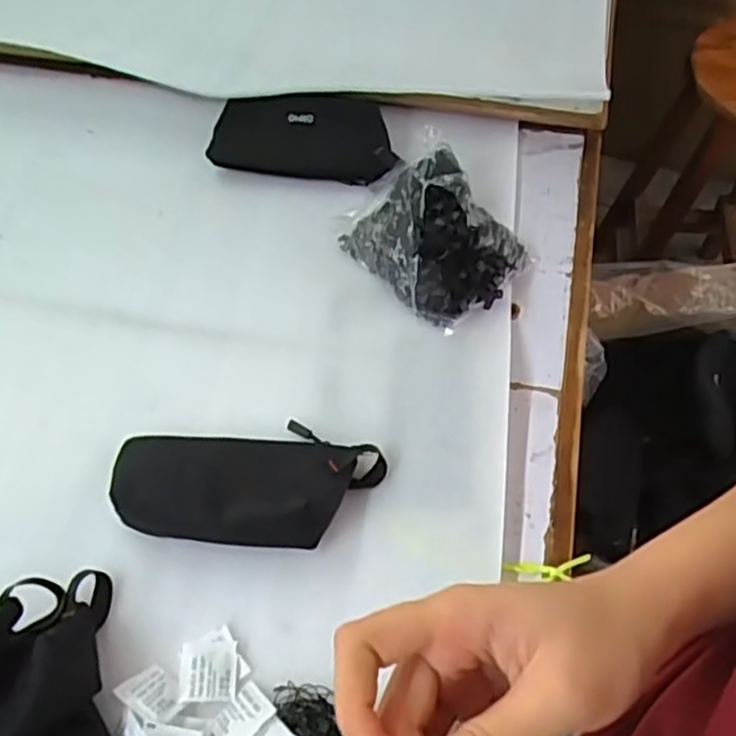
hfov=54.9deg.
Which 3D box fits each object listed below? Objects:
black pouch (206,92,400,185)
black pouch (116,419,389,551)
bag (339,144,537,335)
[{"bbox_3d":[-0.068,-0.239,0.733,0.186,0.020,0.084,8,105,11],"label":"black pouch"},{"bbox_3d":[-0.097,0.086,0.554,0.207,0.044,0.098,3,59,3],"label":"black pouch"},{"bbox_3d":[0.062,-0.127,0.653,0.153,0.056,0.125,40,68,22],"label":"bag"}]

